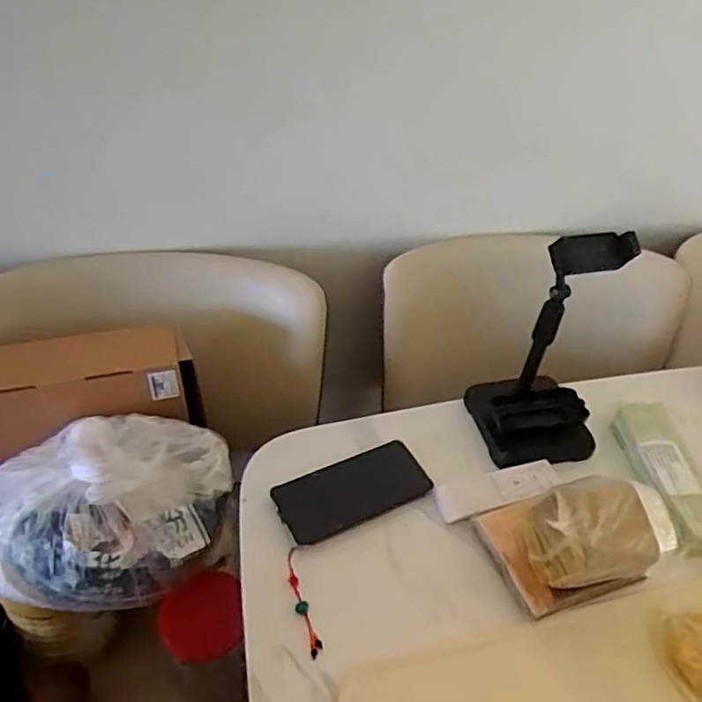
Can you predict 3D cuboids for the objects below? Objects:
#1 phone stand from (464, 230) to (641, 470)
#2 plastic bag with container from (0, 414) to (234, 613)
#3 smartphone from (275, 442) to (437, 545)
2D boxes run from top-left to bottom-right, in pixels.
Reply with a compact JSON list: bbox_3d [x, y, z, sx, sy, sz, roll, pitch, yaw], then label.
[{"bbox_3d":[0.210,0.000,0.624,0.125,0.233,0.116,-6,43,-12],"label":"phone stand"},{"bbox_3d":[-0.268,0.143,0.612,0.271,0.166,0.174,-3,42,-8],"label":"plastic bag with container"},{"bbox_3d":[0.002,0.146,0.623,0.156,0.010,0.073,-17,46,-22],"label":"smartphone"}]

